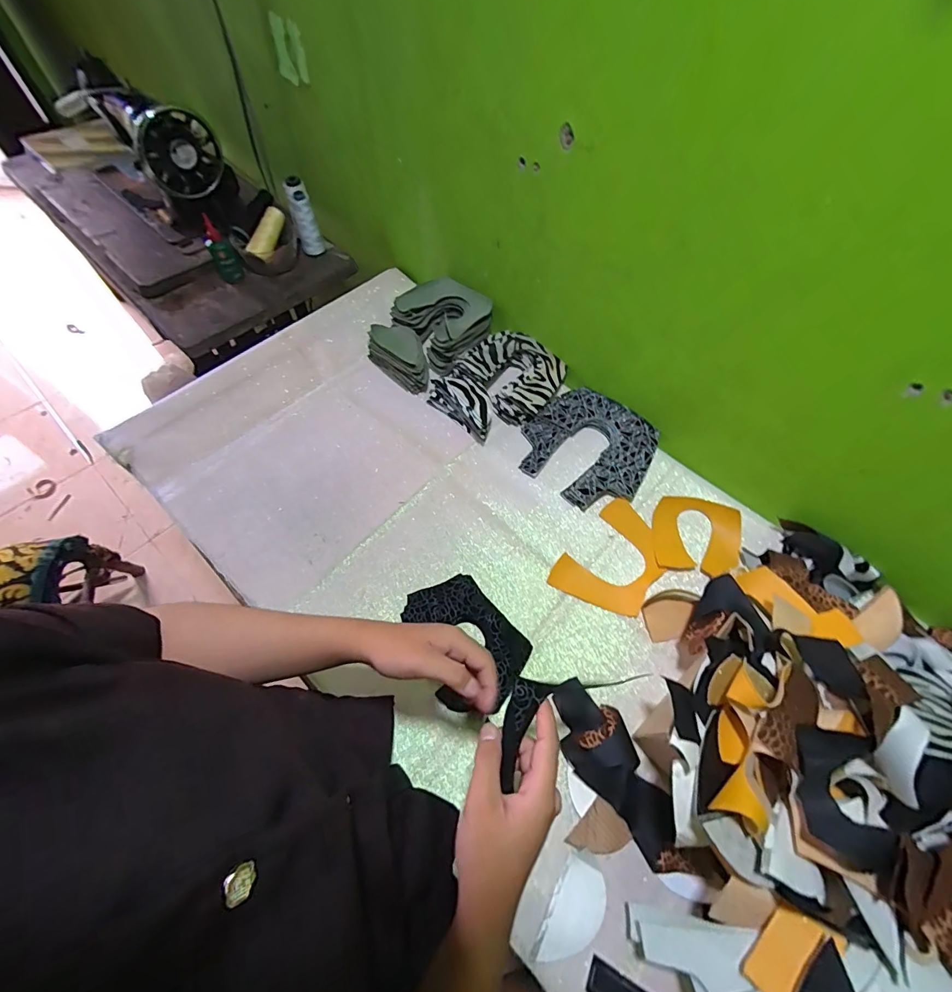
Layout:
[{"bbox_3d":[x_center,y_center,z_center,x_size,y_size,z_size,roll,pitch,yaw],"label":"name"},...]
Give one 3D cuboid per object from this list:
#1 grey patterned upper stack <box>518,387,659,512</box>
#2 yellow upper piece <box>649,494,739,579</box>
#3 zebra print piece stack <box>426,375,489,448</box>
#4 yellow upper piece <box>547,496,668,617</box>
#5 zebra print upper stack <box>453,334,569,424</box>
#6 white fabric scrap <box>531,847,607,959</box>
[{"bbox_3d":[0.175,-0.077,0.679,0.188,0.034,0.184,35,66,16],"label":"grey patterned upper stack"},{"bbox_3d":[0.313,0.055,0.616,0.113,0.023,0.114,12,62,5],"label":"yellow upper piece"},{"bbox_3d":[-0.015,-0.155,0.706,0.069,0.055,0.134,-41,70,-21],"label":"zebra print piece stack"},{"bbox_3d":[0.195,0.089,0.602,0.115,0.008,0.167,37,67,17],"label":"yellow upper piece"},{"bbox_3d":[0.063,-0.210,0.732,0.137,0.033,0.167,-40,69,-20],"label":"zebra print upper stack"},{"bbox_3d":[0.097,0.408,0.426,0.048,0.004,0.095,28,64,13],"label":"white fabric scrap"}]

